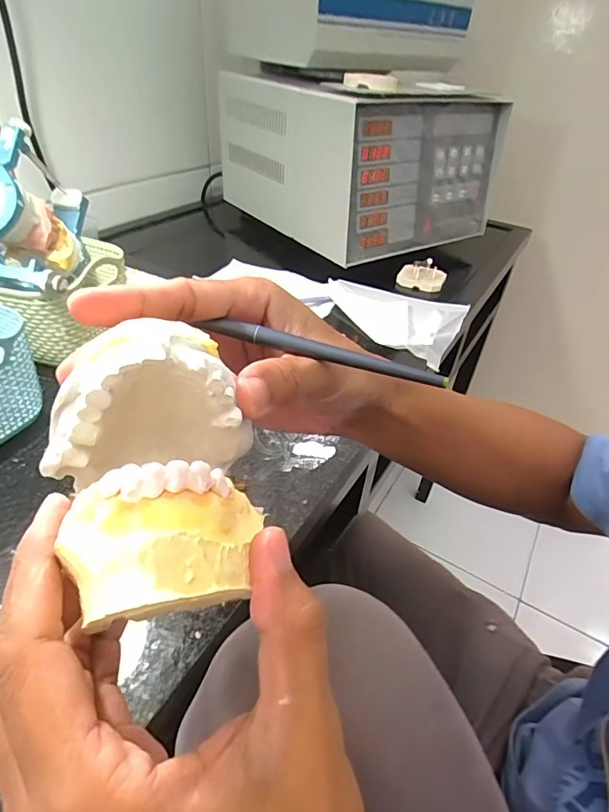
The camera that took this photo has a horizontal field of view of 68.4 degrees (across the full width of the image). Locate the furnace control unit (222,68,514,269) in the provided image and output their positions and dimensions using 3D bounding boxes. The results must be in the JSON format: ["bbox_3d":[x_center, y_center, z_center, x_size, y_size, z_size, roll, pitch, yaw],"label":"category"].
[{"bbox_3d":[0.090,-0.411,0.769,0.337,0.228,0.343,-21,46,-29],"label":"furnace control unit"}]

